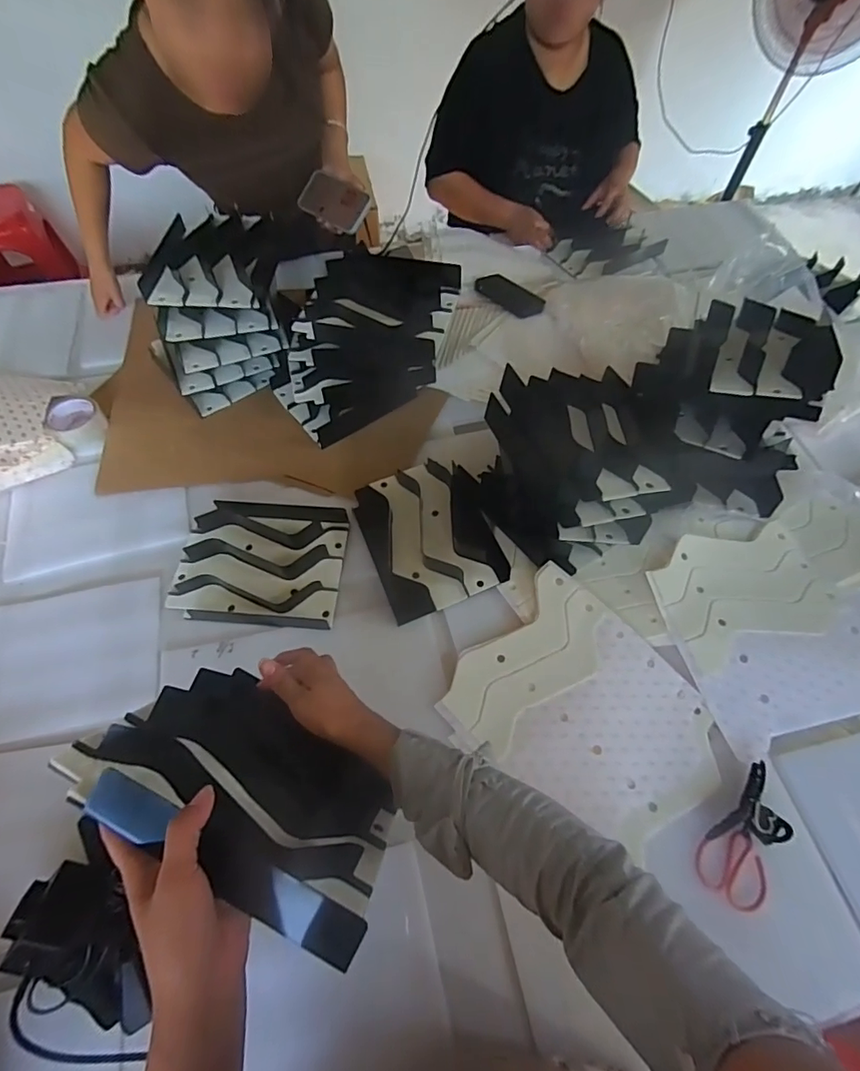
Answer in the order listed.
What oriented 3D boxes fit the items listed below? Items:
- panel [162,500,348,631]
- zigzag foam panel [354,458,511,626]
[{"bbox_3d":[-0.263,0.039,0.768,0.247,0.025,0.188,4,62,1],"label":"panel"},{"bbox_3d":[-0.002,-0.008,0.788,0.192,0.024,0.240,-20,64,-11],"label":"zigzag foam panel"}]

